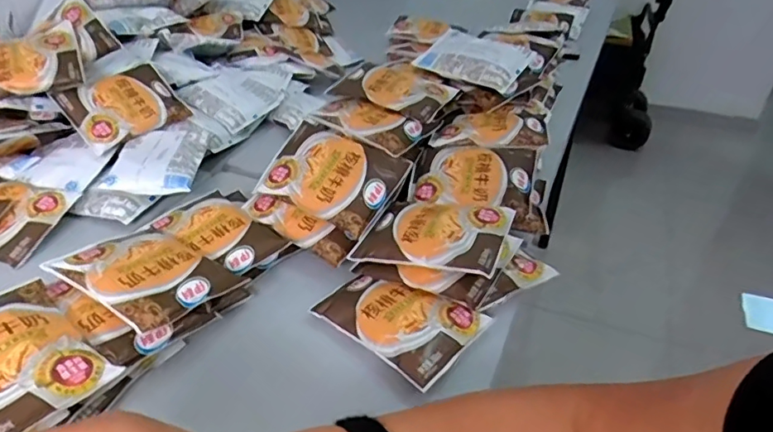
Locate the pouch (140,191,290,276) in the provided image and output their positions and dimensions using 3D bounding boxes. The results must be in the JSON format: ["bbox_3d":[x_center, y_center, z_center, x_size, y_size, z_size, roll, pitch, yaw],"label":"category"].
[{"bbox_3d":[-0.164,0.015,0.520,0.117,0.021,0.085,24,42,29],"label":"pouch"}]

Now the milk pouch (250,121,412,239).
[{"bbox_3d":[-0.054,-0.047,0.548,0.129,0.025,0.109,26,63,15],"label":"milk pouch"}]

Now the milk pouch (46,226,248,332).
[{"bbox_3d":[-0.196,0.047,0.444,0.117,0.034,0.097,20,40,26],"label":"milk pouch"}]

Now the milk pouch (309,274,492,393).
[{"bbox_3d":[0.008,0.084,0.461,0.129,0.017,0.086,25,43,31],"label":"milk pouch"}]

